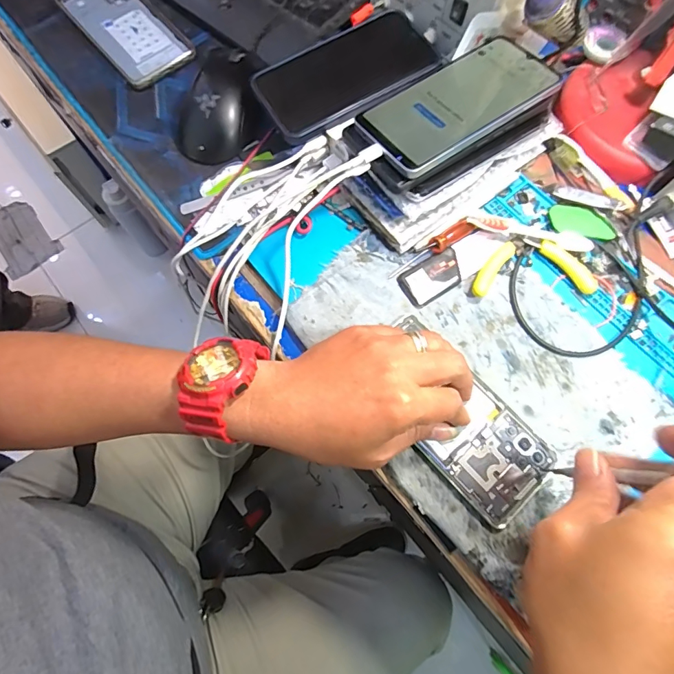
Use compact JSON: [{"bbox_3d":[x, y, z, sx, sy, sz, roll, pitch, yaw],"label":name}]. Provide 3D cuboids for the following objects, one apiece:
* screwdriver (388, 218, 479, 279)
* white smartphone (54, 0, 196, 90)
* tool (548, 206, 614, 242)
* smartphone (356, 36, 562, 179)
[{"bbox_3d":[0.082,-0.078,0.362,0.087,0.015,0.012,-29,75,-10],"label":"screwdriver"},{"bbox_3d":[-0.225,-0.332,0.453,0.080,0.010,0.168,-39,77,-13],"label":"white smartphone"},{"bbox_3d":[0.212,-0.099,0.369,0.054,0.005,0.024,16,72,4],"label":"tool"},{"bbox_3d":[0.100,-0.192,0.346,0.163,0.014,0.076,-34,75,-11],"label":"smartphone"}]

